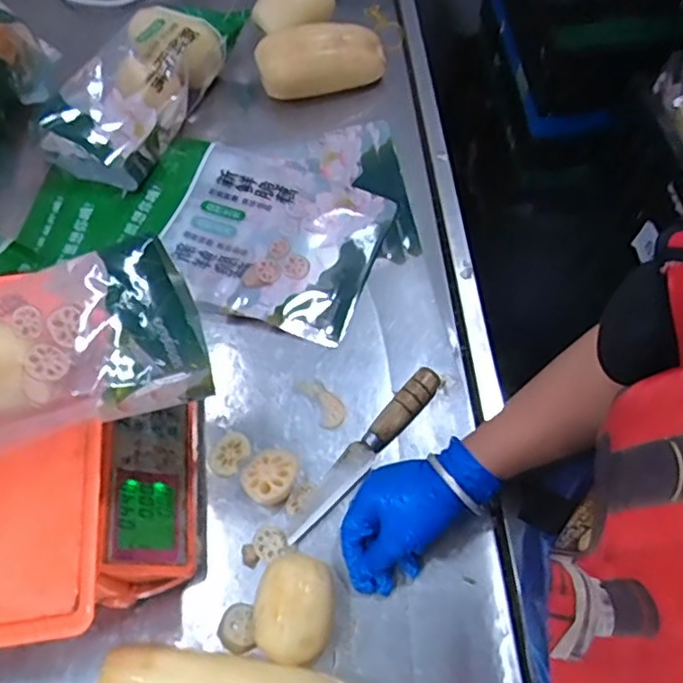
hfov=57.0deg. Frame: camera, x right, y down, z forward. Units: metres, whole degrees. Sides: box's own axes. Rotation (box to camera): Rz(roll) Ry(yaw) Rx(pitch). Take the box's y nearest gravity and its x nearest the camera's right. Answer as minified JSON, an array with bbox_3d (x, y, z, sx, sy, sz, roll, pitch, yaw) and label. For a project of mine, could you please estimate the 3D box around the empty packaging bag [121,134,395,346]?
[{"bbox_3d":[-0.100,-0.126,0.721,0.275,0.038,0.197,20,64,11],"label":"empty packaging bag"}]

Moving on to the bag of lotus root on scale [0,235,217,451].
[{"bbox_3d":[-0.243,0.020,0.460,0.271,0.108,0.125,-21,64,-10],"label":"bag of lotus root on scale"}]

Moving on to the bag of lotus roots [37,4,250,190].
[{"bbox_3d":[-0.243,-0.316,0.769,0.134,0.087,0.265,21,65,11],"label":"bag of lotus roots"}]

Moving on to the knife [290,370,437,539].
[{"bbox_3d":[0.021,0.104,0.596,0.028,0.031,0.203,39,69,19],"label":"knife"}]

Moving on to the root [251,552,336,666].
[{"bbox_3d":[-0.038,0.223,0.526,0.063,0.048,0.081,10,63,6],"label":"root"}]

